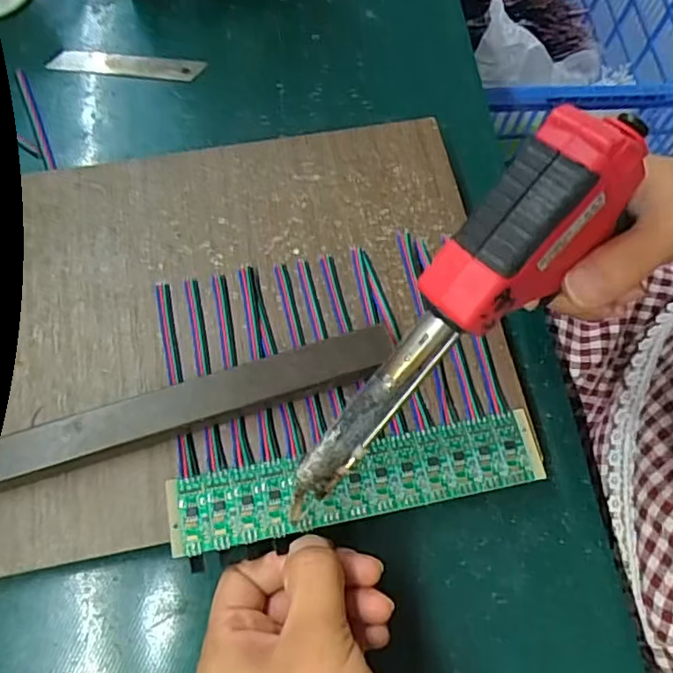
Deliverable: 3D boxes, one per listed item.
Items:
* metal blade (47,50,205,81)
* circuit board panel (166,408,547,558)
[{"bbox_3d":[-0.140,-0.181,0.396,0.099,0.006,0.017,4,73,-2],"label":"metal blade"},{"bbox_3d":[0.010,0.064,0.266,0.164,0.004,0.032,-10,66,-5],"label":"circuit board panel"}]

